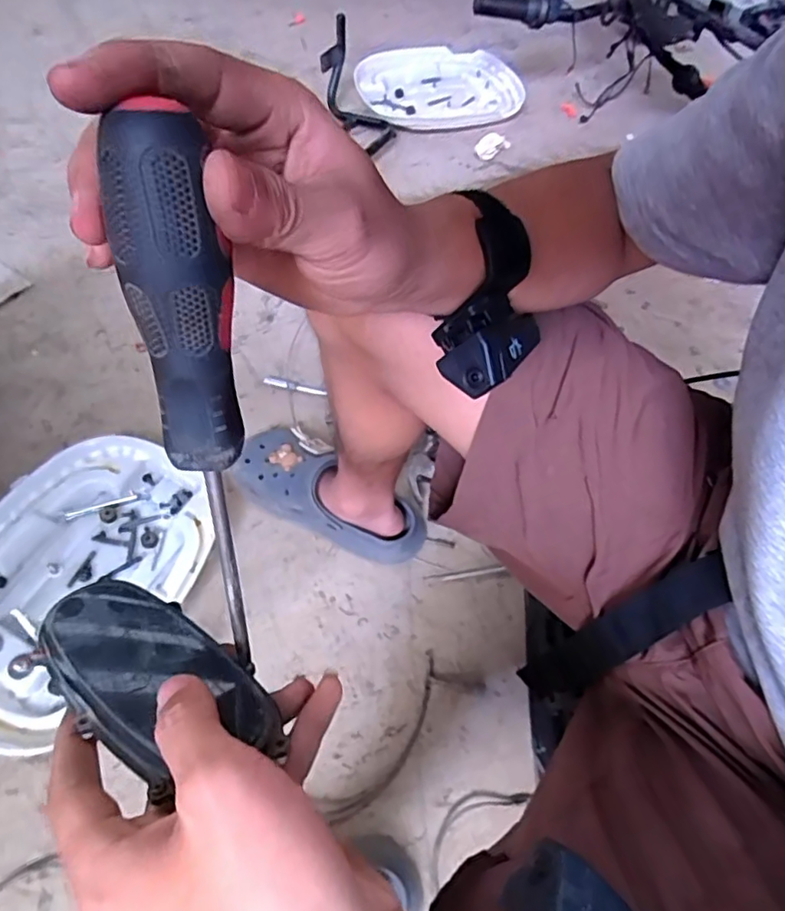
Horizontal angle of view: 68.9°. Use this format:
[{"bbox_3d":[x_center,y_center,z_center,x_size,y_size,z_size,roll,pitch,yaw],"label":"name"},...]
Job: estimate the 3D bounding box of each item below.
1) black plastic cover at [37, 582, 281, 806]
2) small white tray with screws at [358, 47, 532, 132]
[{"bbox_3d":[-0.102,0.088,0.237,0.110,0.011,0.053,28,39,28],"label":"black plastic cover"},{"bbox_3d":[0.102,-0.831,1.281,0.355,0.034,0.311,-10,60,-10],"label":"small white tray with screws"}]

